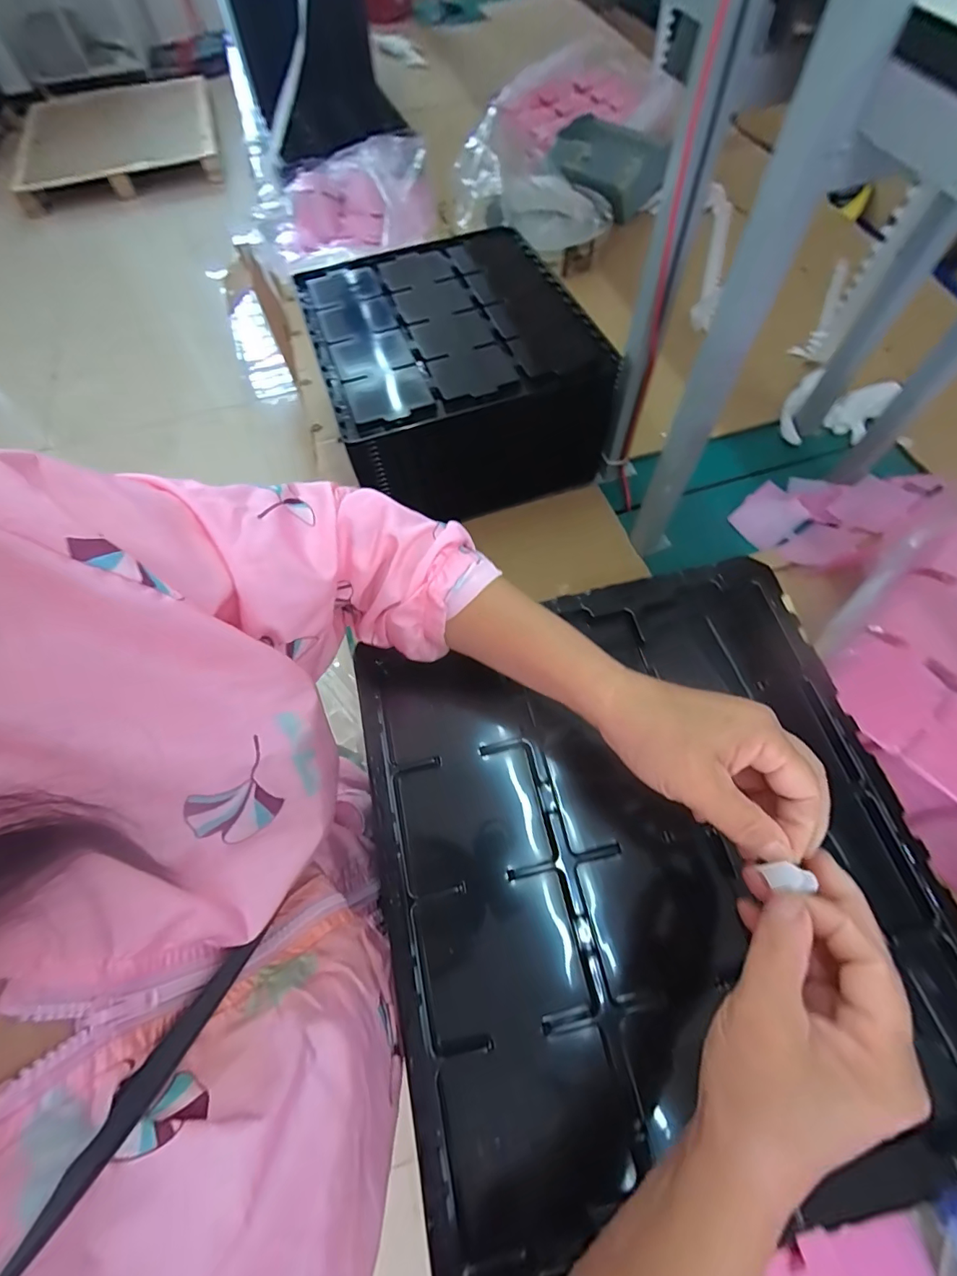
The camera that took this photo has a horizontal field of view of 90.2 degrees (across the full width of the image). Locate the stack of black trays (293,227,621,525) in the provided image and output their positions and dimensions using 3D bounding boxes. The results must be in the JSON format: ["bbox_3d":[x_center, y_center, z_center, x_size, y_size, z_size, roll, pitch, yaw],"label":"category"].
[{"bbox_3d":[-0.041,-0.387,0.688,0.341,0.171,0.381,-19,66,-6],"label":"stack of black trays"}]

